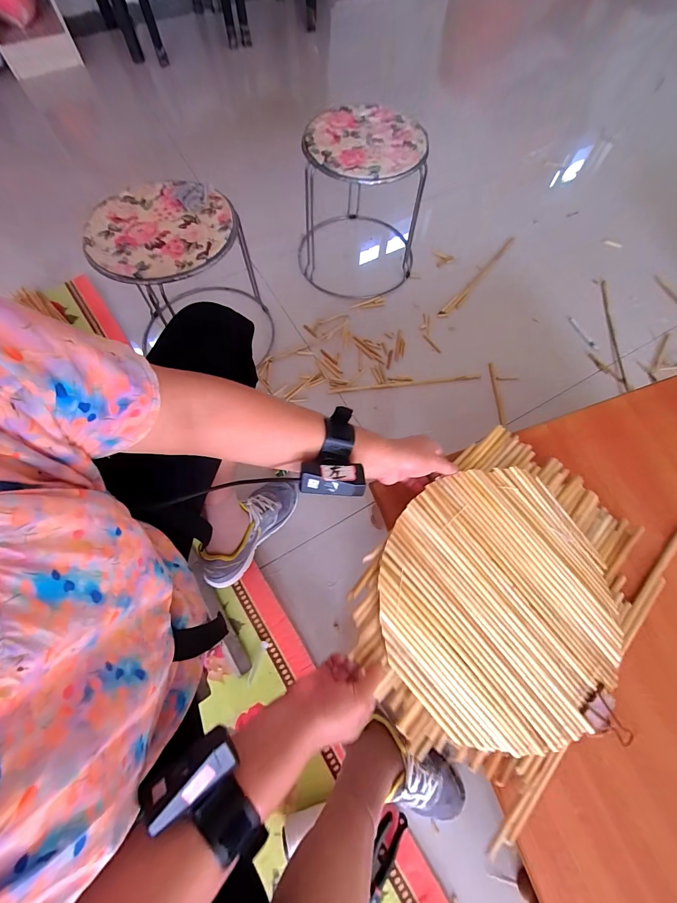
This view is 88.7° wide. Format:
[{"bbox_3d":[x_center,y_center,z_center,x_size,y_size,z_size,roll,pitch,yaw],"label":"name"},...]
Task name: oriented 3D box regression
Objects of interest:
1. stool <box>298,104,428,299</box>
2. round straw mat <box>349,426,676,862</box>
[{"bbox_3d":[0.061,-0.661,0.938,0.319,0.306,0.313,-2,69,-2],"label":"stool"},{"bbox_3d":[0.239,0.196,0.474,0.365,0.021,0.434,45,70,5],"label":"round straw mat"}]

